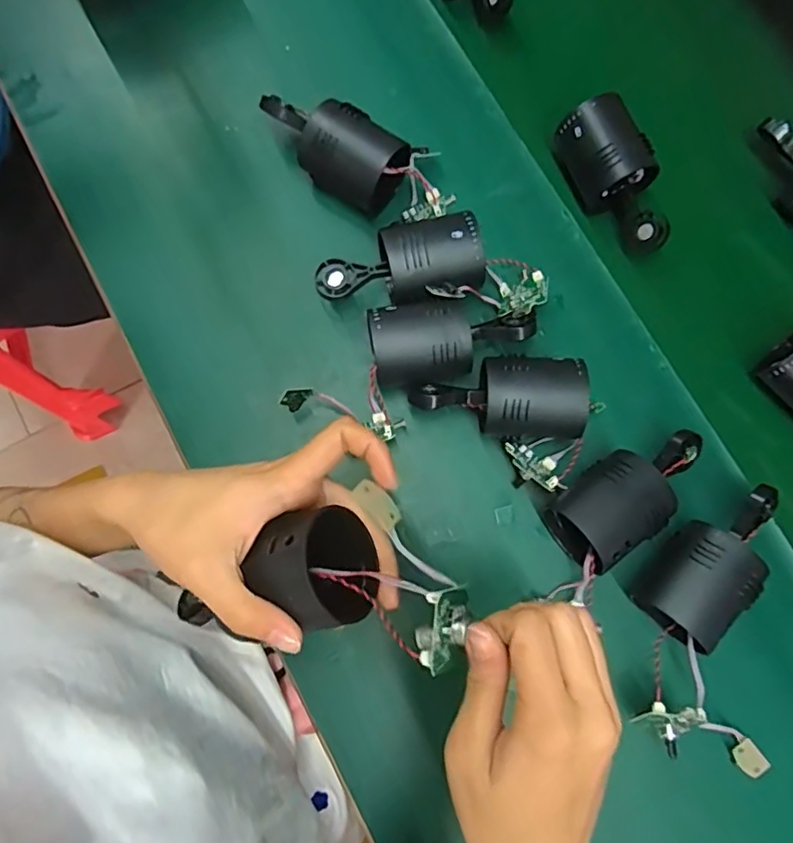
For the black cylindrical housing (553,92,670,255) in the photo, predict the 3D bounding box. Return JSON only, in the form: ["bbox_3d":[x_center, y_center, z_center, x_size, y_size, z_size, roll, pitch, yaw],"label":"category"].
[{"bbox_3d":[0.165,-0.183,0.442,0.052,0.050,0.115,-32,97,-7],"label":"black cylindrical housing"}]

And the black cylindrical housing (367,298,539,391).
[{"bbox_3d":[0.039,-0.057,0.403,0.112,0.057,0.051,-14,79,-3],"label":"black cylindrical housing"}]

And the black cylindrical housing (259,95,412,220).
[{"bbox_3d":[-0.048,-0.205,0.432,0.114,0.062,0.054,40,81,7],"label":"black cylindrical housing"}]

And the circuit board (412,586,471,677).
[{"bbox_3d":[0.019,0.091,0.259,0.022,0.015,0.038,29,77,-35],"label":"circuit board"}]

